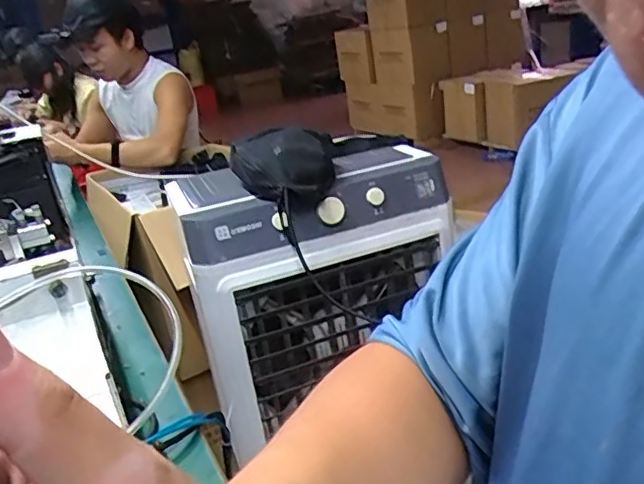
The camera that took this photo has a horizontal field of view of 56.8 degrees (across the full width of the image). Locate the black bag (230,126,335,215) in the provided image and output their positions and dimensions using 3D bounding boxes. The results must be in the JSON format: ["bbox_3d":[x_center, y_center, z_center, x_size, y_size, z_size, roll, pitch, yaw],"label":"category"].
[{"bbox_3d":[-0.059,-0.112,0.901,0.151,0.096,0.139,-9,20,-1],"label":"black bag"}]

